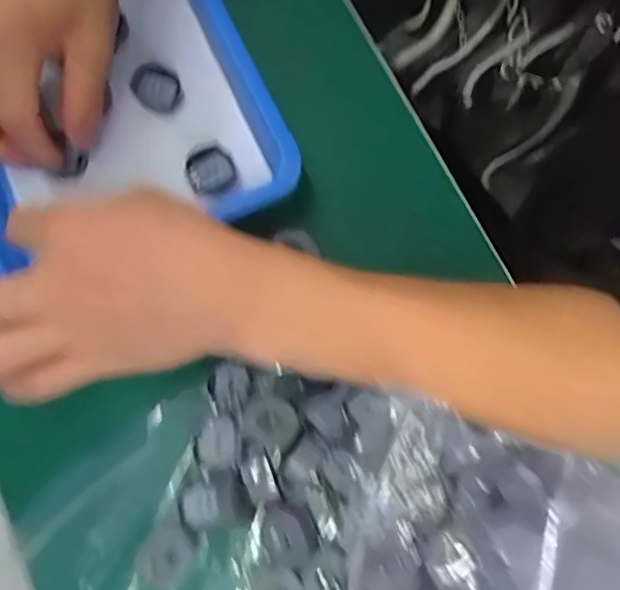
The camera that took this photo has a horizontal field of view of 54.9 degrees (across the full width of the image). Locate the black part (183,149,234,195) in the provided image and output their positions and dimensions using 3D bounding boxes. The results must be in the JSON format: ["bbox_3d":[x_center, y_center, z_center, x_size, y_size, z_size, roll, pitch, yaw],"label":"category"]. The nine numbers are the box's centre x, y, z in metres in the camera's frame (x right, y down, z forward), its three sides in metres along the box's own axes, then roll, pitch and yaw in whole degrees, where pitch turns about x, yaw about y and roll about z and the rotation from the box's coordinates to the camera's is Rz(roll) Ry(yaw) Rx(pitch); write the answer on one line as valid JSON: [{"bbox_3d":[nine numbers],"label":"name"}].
[{"bbox_3d":[-0.057,-0.069,0.335,0.027,0.011,0.022,-32,78,-6],"label":"black part"}]

